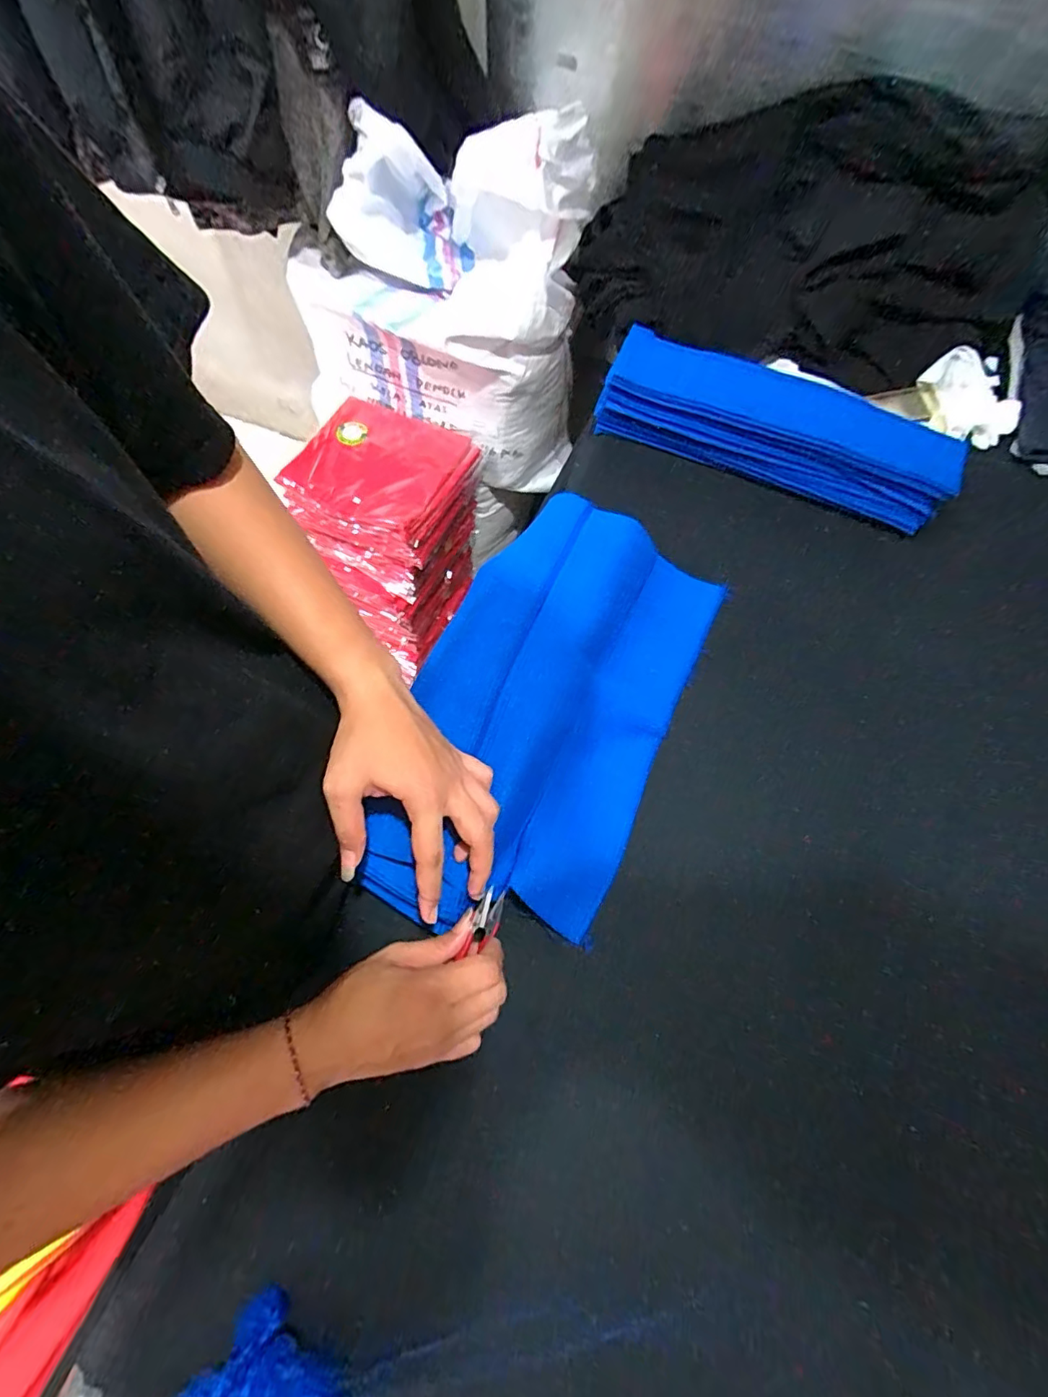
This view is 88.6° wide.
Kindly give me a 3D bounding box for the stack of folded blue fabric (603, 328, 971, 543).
[{"bbox_3d":[0.301,-0.330,0.667,0.426,0.093,0.106,25,68,9],"label":"stack of folded blue fabric"}]

